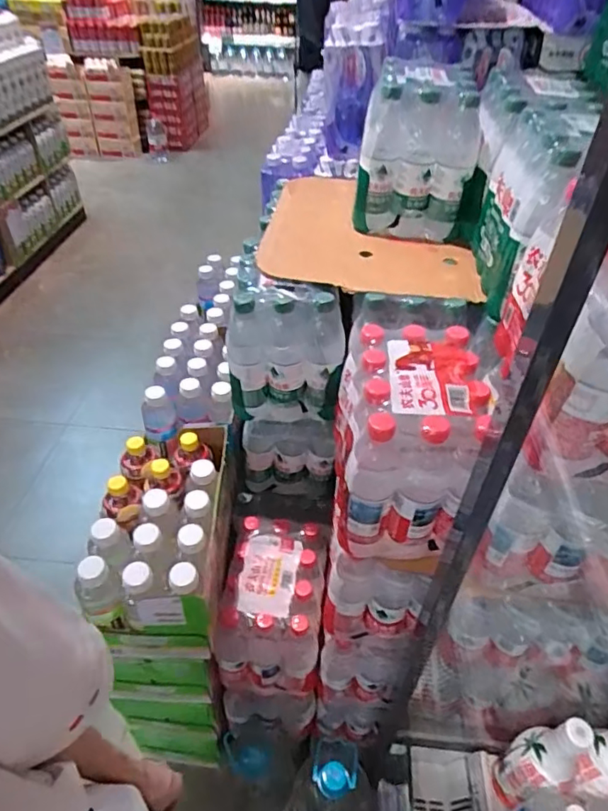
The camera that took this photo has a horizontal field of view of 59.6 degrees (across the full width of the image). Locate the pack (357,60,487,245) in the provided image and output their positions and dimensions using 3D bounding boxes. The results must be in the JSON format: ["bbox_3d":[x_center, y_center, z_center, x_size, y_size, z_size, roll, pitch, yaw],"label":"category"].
[{"bbox_3d":[0.206,-0.446,0.929,0.200,0.224,0.222,6,43,5],"label":"pack"}]

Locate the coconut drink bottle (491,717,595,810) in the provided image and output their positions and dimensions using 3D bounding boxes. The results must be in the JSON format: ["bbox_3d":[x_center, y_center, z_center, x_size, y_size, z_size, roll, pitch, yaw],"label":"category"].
[{"bbox_3d":[0.361,0.558,0.829,0.064,0.280,0.075,-19,47,-21],"label":"coconut drink bottle"}]

